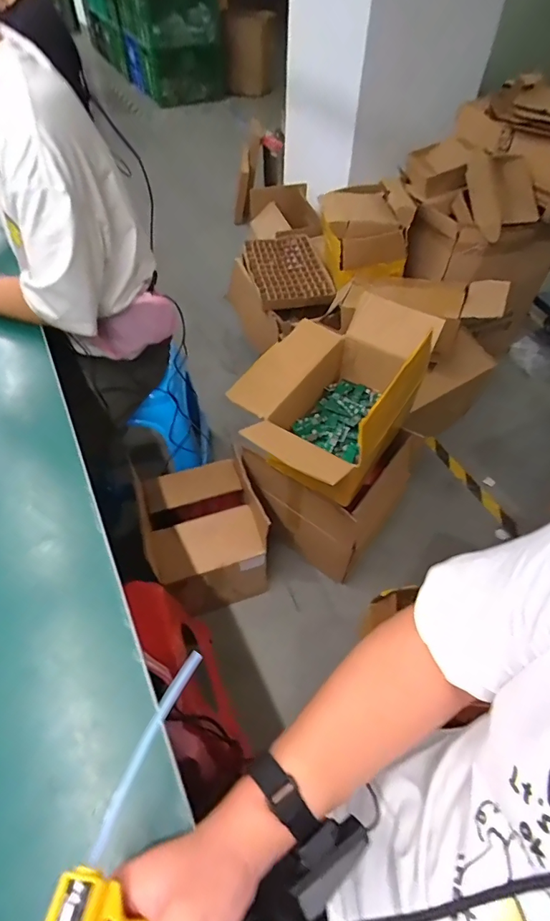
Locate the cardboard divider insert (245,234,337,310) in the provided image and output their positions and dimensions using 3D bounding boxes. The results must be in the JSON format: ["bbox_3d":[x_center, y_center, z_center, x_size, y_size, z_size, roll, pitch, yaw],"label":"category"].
[{"bbox_3d":[0.048,-0.756,1.694,0.293,0.045,0.438,-7,53,-7],"label":"cardboard divider insert"}]

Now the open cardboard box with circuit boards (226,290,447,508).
[{"bbox_3d":[0.121,-0.146,1.008,0.332,0.239,0.511,29,57,20],"label":"open cardboard box with circuit boards"}]

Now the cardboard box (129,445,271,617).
[{"bbox_3d":[-0.181,0.177,1.135,0.278,0.308,0.332,-15,54,-12],"label":"cardboard box"}]

